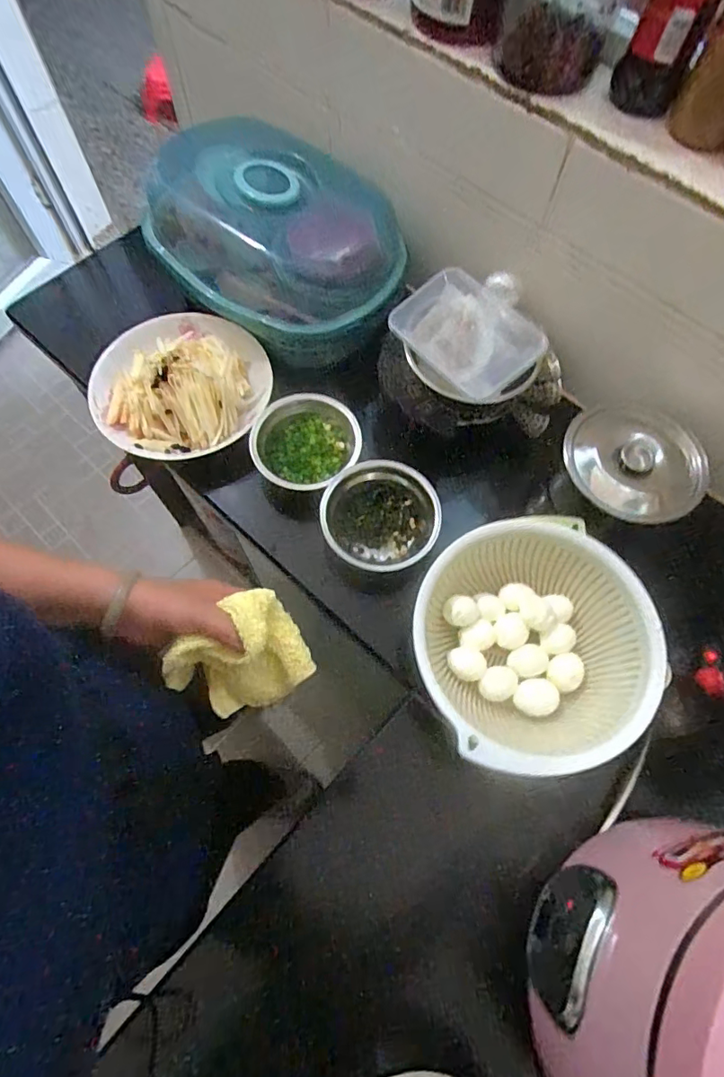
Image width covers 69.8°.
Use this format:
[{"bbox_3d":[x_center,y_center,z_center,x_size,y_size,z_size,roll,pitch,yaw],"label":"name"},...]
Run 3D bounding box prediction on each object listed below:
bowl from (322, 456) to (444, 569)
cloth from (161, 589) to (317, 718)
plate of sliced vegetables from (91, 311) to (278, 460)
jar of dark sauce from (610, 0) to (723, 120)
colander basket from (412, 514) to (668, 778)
[{"bbox_3d":[0.025,-0.025,0.612,0.130,0.058,0.128,1,67,-1],"label":"bowl"},{"bbox_3d":[-0.108,0.111,0.460,0.114,0.085,0.082,-31,72,-13],"label":"cloth"},{"bbox_3d":[-0.231,-0.199,0.655,0.213,0.052,0.238,24,69,8],"label":"plate of sliced vegetables"},{"bbox_3d":[0.278,-0.459,0.452,0.061,0.133,0.055,26,69,9],"label":"jar of dark sauce"},{"bbox_3d":[0.164,0.106,0.523,0.223,0.080,0.224,1,67,-1],"label":"colander basket"}]

